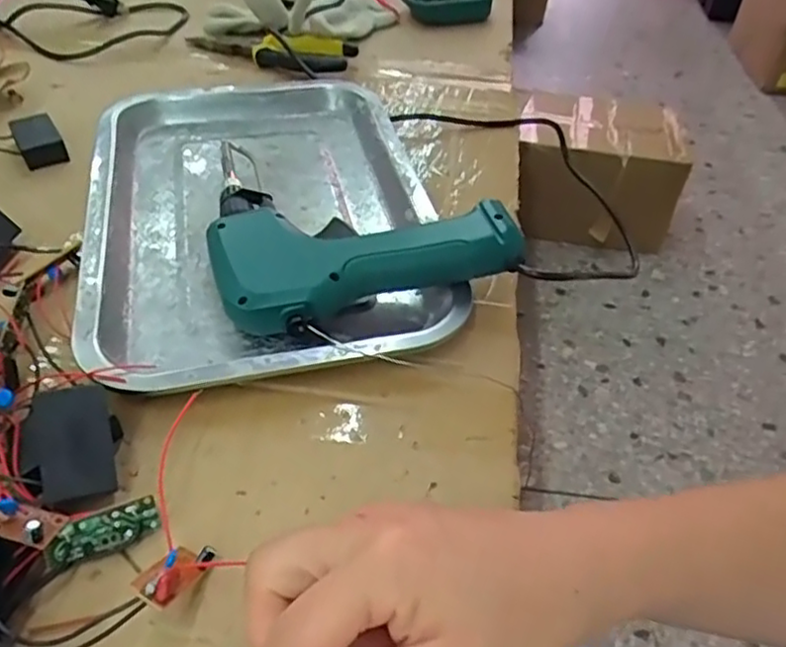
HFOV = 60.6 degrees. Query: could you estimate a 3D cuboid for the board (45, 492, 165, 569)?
[{"bbox_3d":[-0.120,0.087,0.279,0.044,0.018,0.004,-15,3,-27],"label":"board"}]

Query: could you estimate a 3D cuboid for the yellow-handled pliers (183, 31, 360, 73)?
[{"bbox_3d":[-0.113,-0.252,0.609,0.153,0.022,0.058,17,47,14],"label":"yellow-handled pliers"}]

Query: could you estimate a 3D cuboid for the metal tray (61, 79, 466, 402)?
[{"bbox_3d":[-0.088,-0.081,0.441,0.207,0.023,0.308,-9,46,-10],"label":"metal tray"}]

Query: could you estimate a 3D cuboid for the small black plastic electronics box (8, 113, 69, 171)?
[{"bbox_3d":[-0.258,-0.133,0.489,0.028,0.016,0.052,-23,50,-23],"label":"small black plastic electronics box"}]

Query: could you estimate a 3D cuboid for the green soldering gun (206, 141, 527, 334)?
[{"bbox_3d":[-0.031,-0.065,0.410,0.163,0.046,0.165,-12,47,-14],"label":"green soldering gun"}]

